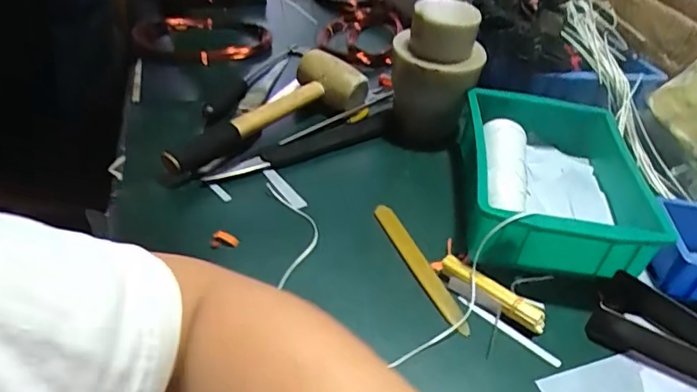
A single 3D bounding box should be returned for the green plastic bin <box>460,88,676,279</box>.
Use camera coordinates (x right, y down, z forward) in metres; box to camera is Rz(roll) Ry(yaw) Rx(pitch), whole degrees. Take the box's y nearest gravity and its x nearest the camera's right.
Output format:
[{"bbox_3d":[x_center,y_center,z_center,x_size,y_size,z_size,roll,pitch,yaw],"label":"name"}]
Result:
[{"bbox_3d":[0.212,-0.017,0.557,0.187,0.077,0.231,10,39,2],"label":"green plastic bin"}]

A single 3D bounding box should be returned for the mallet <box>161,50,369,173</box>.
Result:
[{"bbox_3d":[-0.087,-0.098,0.572,0.257,0.057,0.068,-28,51,-36],"label":"mallet"}]

